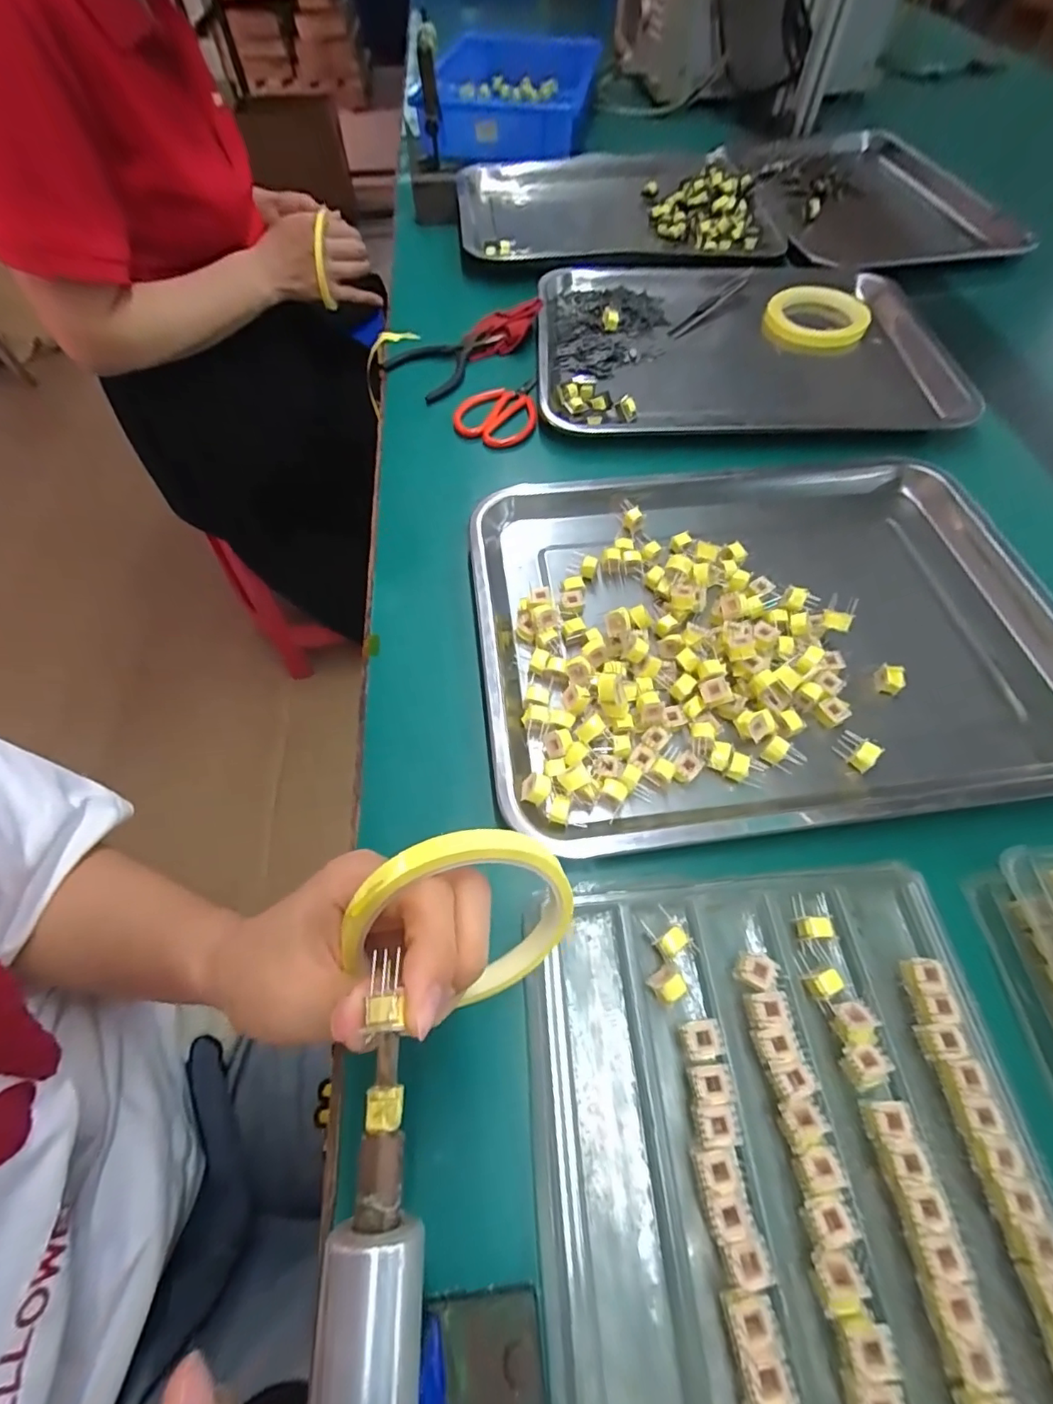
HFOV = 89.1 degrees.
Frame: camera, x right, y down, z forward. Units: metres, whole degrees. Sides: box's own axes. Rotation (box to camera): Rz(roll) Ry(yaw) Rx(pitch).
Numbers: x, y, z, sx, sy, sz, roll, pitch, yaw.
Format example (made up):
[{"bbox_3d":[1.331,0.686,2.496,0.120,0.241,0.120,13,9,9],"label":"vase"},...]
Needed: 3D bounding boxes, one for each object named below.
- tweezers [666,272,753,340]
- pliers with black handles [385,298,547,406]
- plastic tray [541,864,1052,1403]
[{"bbox_3d":[0.207,-0.445,0.599,0.016,0.015,0.150,38,67,18],"label":"tweezers"},{"bbox_3d":[-0.052,-0.356,0.532,0.167,0.022,0.092,-22,63,-11],"label":"pliers with black handles"},{"bbox_3d":[0.116,0.232,0.202,0.205,0.026,0.315,-2,61,-2],"label":"plastic tray"}]

